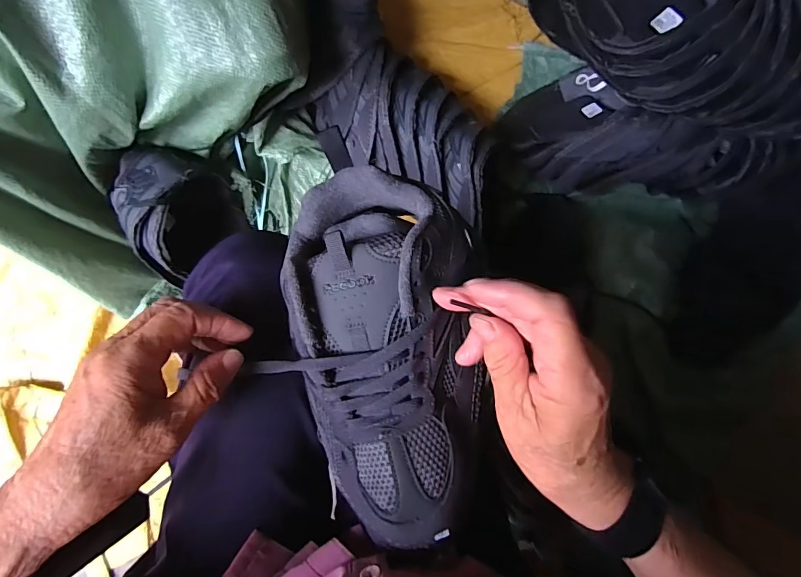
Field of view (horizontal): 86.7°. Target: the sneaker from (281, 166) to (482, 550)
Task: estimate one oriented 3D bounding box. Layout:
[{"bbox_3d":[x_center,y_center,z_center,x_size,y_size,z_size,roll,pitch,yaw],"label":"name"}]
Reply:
[{"bbox_3d":[-0.006,0.044,0.282,0.118,0.077,0.240,-8,89,-5],"label":"sneaker"}]

